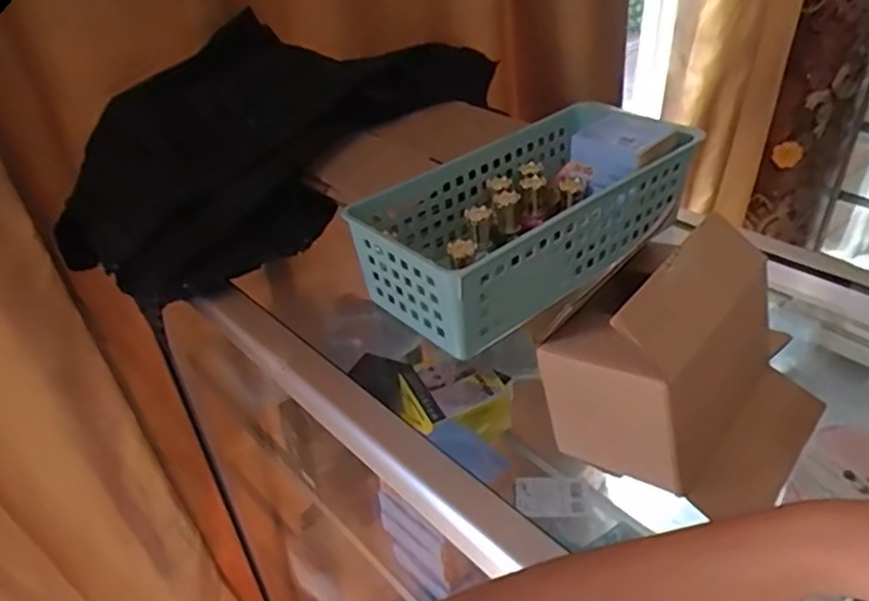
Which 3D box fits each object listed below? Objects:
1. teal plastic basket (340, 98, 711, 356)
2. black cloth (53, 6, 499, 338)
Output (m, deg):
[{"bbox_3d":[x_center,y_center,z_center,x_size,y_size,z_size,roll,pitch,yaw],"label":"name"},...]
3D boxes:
[{"bbox_3d":[0.071,-0.073,0.551,0.262,0.100,0.133,-28,42,-29],"label":"teal plastic basket"},{"bbox_3d":[-0.150,-0.186,0.722,0.486,0.181,0.288,-20,38,-19],"label":"black cloth"}]

